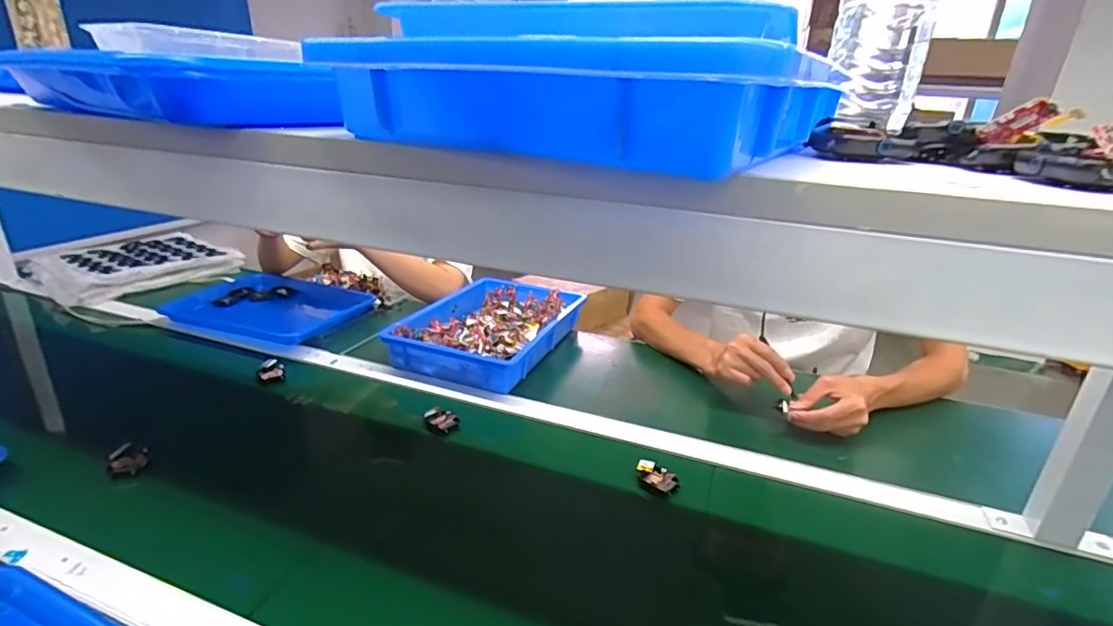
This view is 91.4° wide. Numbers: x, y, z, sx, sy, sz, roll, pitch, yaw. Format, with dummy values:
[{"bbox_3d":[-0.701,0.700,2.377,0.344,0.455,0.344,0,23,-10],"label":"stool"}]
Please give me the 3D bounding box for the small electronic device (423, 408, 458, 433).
[{"bbox_3d":[-0.165,0.153,0.780,0.047,0.015,0.035,23,30,38],"label":"small electronic device"}]

